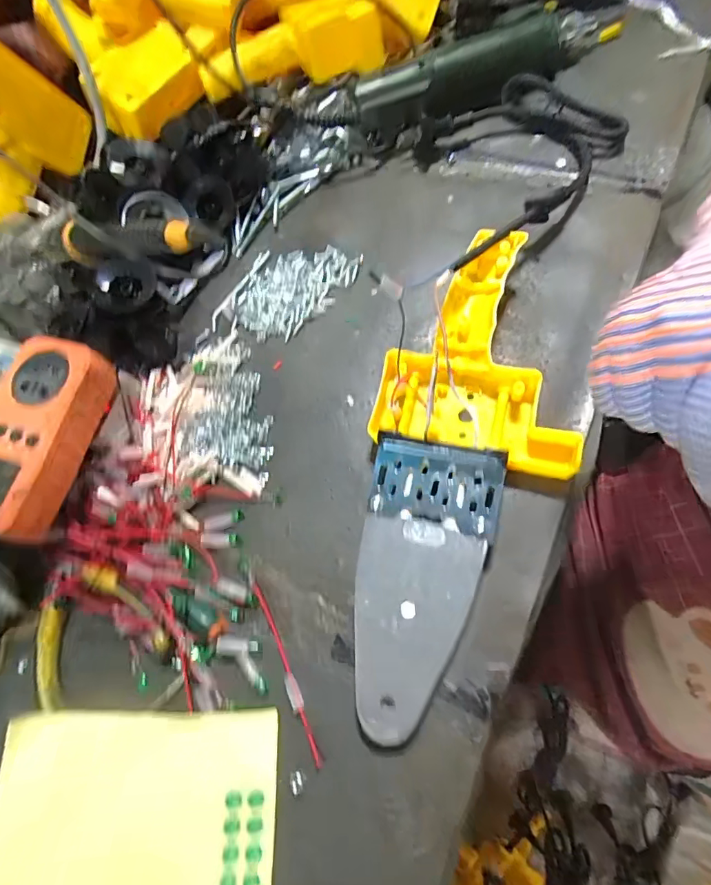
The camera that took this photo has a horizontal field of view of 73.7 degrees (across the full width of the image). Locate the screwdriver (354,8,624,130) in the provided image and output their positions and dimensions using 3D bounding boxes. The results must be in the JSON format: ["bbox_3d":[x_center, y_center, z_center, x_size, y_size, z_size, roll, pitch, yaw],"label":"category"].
[{"bbox_3d":[0.116,-0.324,0.406,0.244,0.031,0.039,-28,65,-1],"label":"screwdriver"}]

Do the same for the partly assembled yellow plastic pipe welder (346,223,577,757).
[{"bbox_3d":[0.069,0.018,0.286,0.123,0.047,0.291,2,68,12],"label":"partly assembled yellow plastic pipe welder"}]

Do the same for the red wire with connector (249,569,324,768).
[{"bbox_3d":[-0.043,0.129,0.281,0.007,0.004,0.113,-23,69,-6],"label":"red wire with connector"}]

